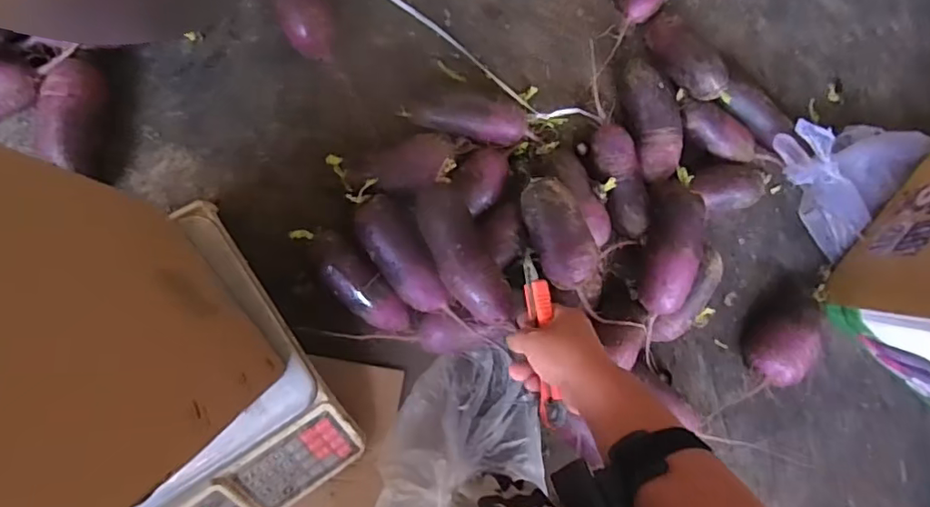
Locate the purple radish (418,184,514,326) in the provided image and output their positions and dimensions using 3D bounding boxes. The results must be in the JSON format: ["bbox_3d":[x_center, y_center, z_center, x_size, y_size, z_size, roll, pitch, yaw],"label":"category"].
[{"bbox_3d":[0.000,0.003,0.612,0.062,0.050,0.163,-25,79,-6],"label":"purple radish"}]

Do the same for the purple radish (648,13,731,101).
[{"bbox_3d":[0.278,-0.253,0.708,0.054,0.049,0.140,-31,72,-6],"label":"purple radish"}]

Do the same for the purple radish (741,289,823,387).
[{"bbox_3d":[0.430,0.112,0.751,0.070,0.075,0.137,27,87,-7],"label":"purple radish"}]

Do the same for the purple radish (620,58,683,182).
[{"bbox_3d":[0.250,-0.177,0.730,0.065,0.049,0.164,-9,90,-13],"label":"purple radish"}]

